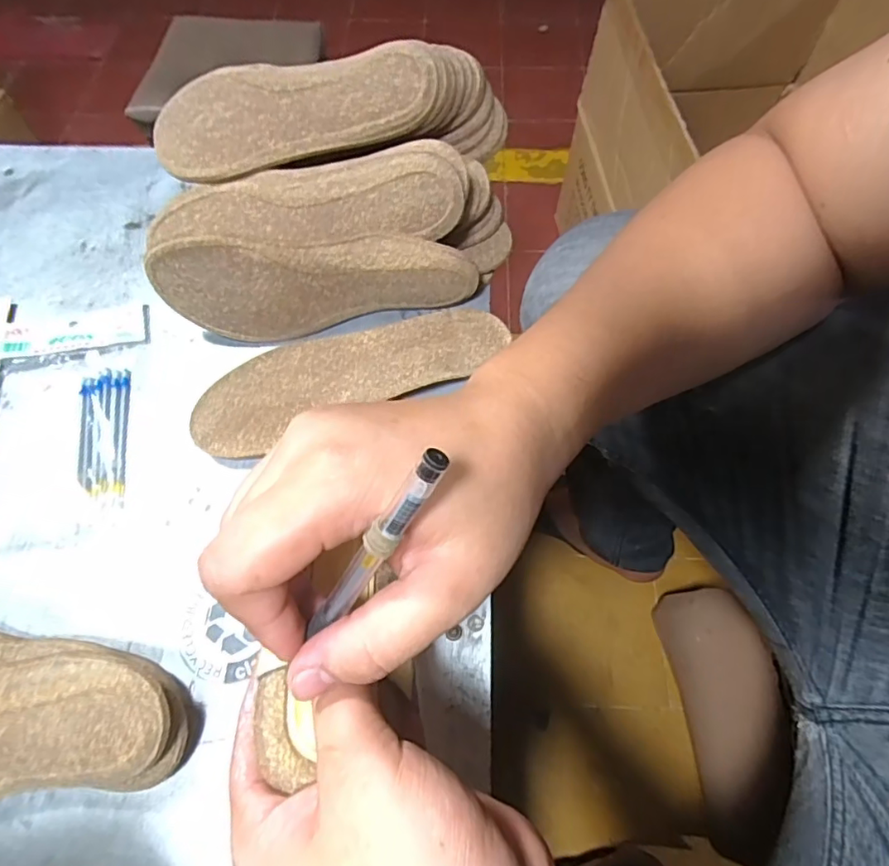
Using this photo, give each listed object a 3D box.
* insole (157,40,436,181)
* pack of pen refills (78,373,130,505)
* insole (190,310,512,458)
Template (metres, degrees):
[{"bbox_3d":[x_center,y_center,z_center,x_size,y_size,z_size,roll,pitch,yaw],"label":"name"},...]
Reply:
[{"bbox_3d":[-0.121,-0.238,0.410,0.227,0.019,0.082,1,93,12],"label":"insole"},{"bbox_3d":[-0.252,0.000,0.400,0.033,0.005,0.109,-12,64,-5],"label":"pack of pen refills"},{"bbox_3d":[-0.070,-0.048,0.415,0.237,0.019,0.078,-20,65,-9],"label":"insole"}]

